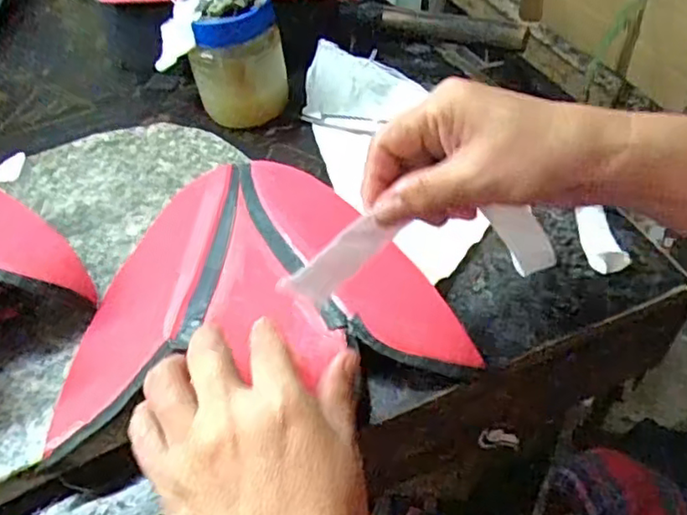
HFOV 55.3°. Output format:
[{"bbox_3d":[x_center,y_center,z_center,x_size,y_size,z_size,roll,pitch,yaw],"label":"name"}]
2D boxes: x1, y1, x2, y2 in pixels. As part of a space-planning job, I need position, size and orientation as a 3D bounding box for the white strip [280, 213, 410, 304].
[{"bbox_3d":[-0.002,0.002,0.330,0.059,0.021,0.004,-38,21,3],"label":"white strip"}]

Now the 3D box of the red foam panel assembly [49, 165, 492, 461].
[{"bbox_3d":[-0.057,0.006,0.406,0.218,0.015,0.192,-11,46,-7],"label":"red foam panel assembly"}]

